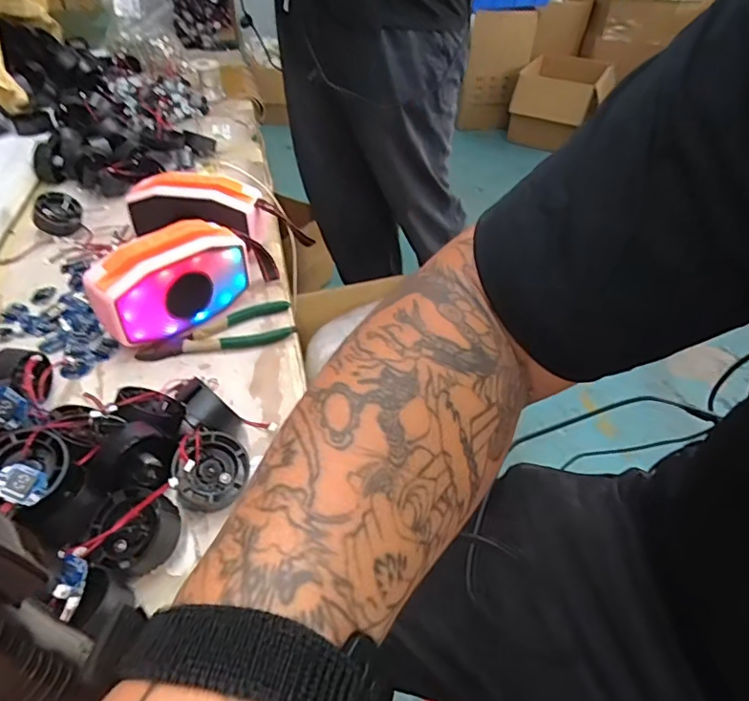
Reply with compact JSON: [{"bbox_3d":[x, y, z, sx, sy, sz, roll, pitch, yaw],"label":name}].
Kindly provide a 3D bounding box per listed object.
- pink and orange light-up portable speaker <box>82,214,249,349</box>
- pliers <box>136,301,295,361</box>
[{"bbox_3d":[-0.200,-0.068,0.526,0.058,0.083,0.151,30,48,28],"label":"pink and orange light-up portable speaker"},{"bbox_3d":[-0.153,-0.015,0.527,0.149,0.012,0.054,-16,44,-20],"label":"pliers"}]

